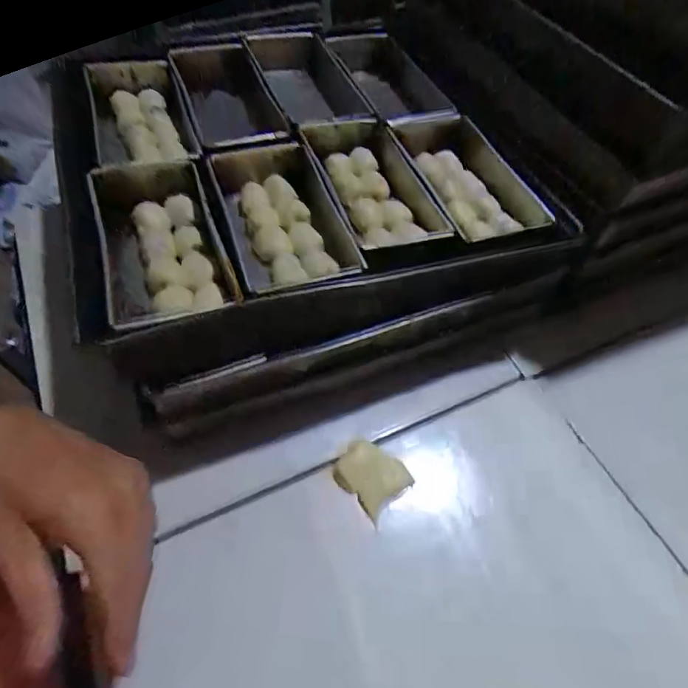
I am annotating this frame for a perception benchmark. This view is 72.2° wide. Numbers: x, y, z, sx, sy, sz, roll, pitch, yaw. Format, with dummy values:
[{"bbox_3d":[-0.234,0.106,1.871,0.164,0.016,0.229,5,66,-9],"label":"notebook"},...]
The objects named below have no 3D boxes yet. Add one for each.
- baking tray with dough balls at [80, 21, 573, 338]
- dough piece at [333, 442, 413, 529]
[{"bbox_3d":[-0.040,-0.209,0.531,0.429,0.077,0.442,-9,56,-8],"label":"baking tray with dough balls"},{"bbox_3d":[0.027,0.127,0.458,0.058,0.012,0.066,-39,64,-24],"label":"dough piece"}]

